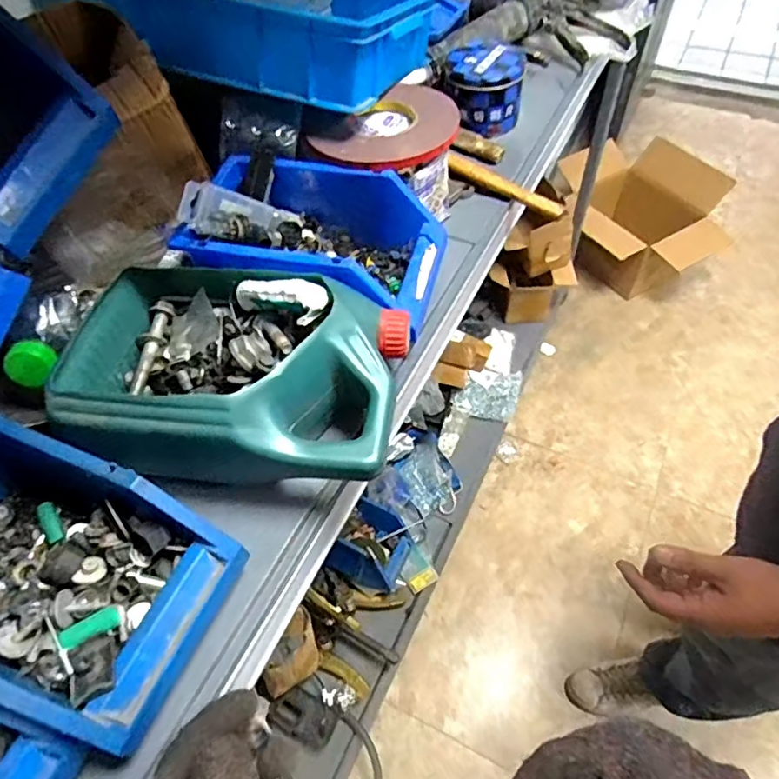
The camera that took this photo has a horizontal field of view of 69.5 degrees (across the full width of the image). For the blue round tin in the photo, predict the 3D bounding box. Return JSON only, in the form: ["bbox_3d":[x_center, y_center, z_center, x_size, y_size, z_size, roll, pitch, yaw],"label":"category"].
[{"bbox_3d":[0.137,-0.434,0.811,0.103,0.083,0.099,-2,55,3],"label":"blue round tin"}]

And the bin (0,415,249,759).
[{"bbox_3d":[-0.262,0.123,0.411,0.255,0.101,0.144,19,58,17],"label":"bin"}]

